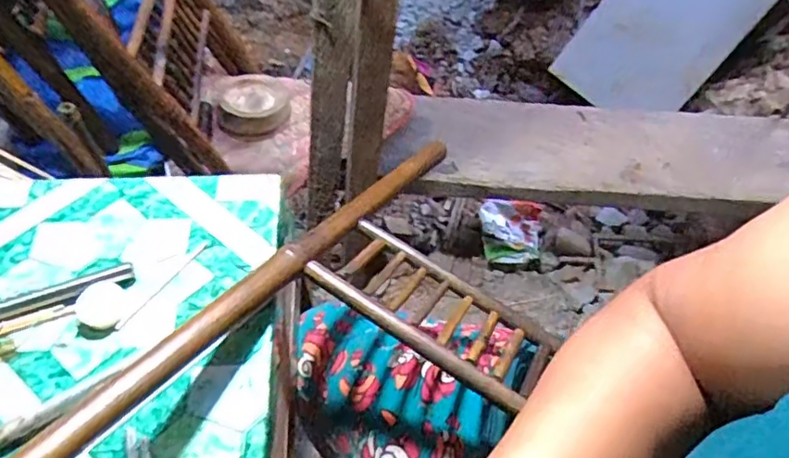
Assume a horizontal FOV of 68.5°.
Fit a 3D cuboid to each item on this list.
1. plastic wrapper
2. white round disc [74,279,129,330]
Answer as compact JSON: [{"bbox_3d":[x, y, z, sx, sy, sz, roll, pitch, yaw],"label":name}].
[{"bbox_3d":[0.225,0.009,1.118,0.121,0.072,0.121,2,57,0],"label":"plastic wrapper"},{"bbox_3d":[-0.210,0.054,0.418,0.034,0.009,0.033,0,57,-1],"label":"white round disc"}]

